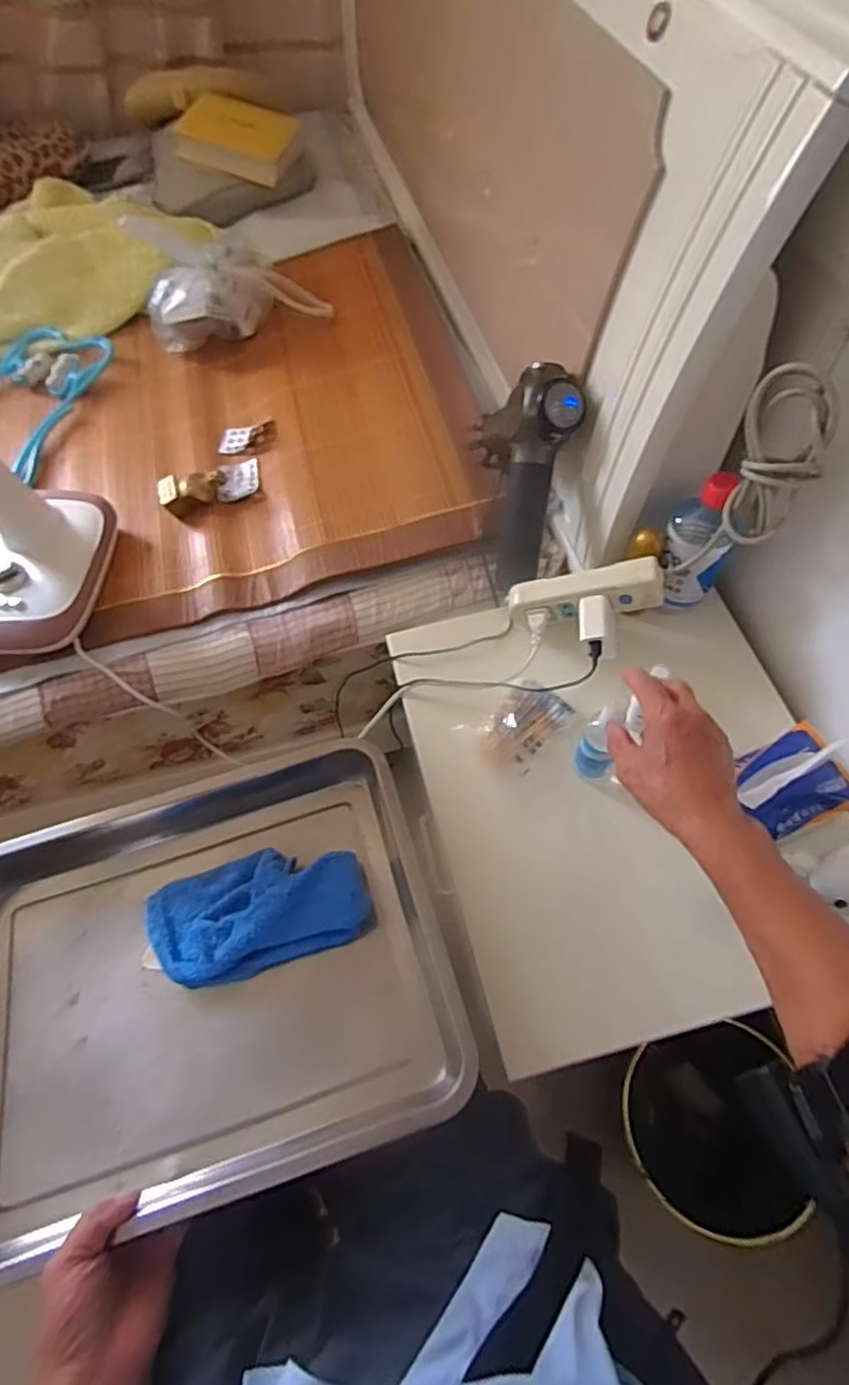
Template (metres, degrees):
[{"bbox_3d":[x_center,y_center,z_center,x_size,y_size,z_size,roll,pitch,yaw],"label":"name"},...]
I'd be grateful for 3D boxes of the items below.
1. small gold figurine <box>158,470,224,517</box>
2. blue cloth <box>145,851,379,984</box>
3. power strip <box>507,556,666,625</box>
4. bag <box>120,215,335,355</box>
[{"bbox_3d":[-0.341,-0.295,0.966,0.093,0.040,0.049,-17,63,-7],"label":"small gold figurine"},{"bbox_3d":[-0.159,0.207,0.621,0.209,0.049,0.106,-13,62,-5],"label":"blue cloth"},{"bbox_3d":[0.181,-0.110,0.741,0.169,0.059,0.040,-6,60,23],"label":"power strip"},{"bbox_3d":[-0.335,-0.696,1.080,0.252,0.196,0.216,-32,66,-14],"label":"bag"}]

